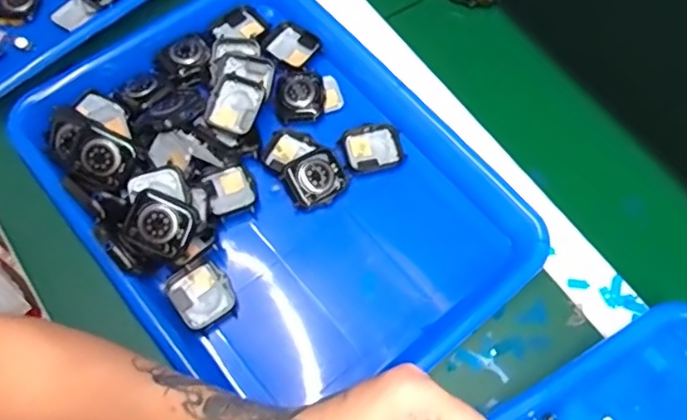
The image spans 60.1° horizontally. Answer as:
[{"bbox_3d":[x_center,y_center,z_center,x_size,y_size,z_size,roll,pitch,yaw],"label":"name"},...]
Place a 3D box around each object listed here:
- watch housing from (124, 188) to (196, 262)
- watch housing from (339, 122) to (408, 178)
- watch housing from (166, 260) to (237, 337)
[{"bbox_3d":[-0.120,0.010,0.392,0.040,0.012,0.037,21,93,-10],"label":"watch housing"},{"bbox_3d":[0.022,-0.046,0.456,0.045,0.011,0.038,-21,68,-10],"label":"watch housing"},{"bbox_3d":[-0.096,0.059,0.406,0.038,0.016,0.043,-34,71,-15],"label":"watch housing"}]

